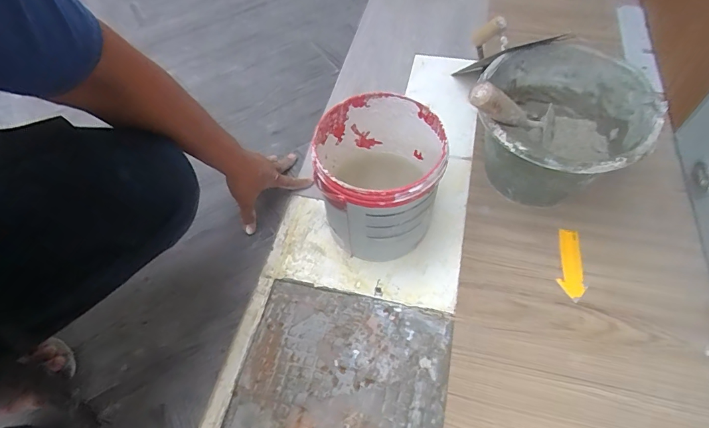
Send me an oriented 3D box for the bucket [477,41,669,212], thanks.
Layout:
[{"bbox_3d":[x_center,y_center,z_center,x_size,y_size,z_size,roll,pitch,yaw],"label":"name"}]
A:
[{"bbox_3d":[0.315,-0.115,0.648,0.224,0.188,0.234,-2,57,2],"label":"bucket"}]

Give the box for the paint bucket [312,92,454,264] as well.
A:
[{"bbox_3d":[0.037,-0.047,0.601,0.166,0.184,0.173,-2,56,3],"label":"paint bucket"}]

